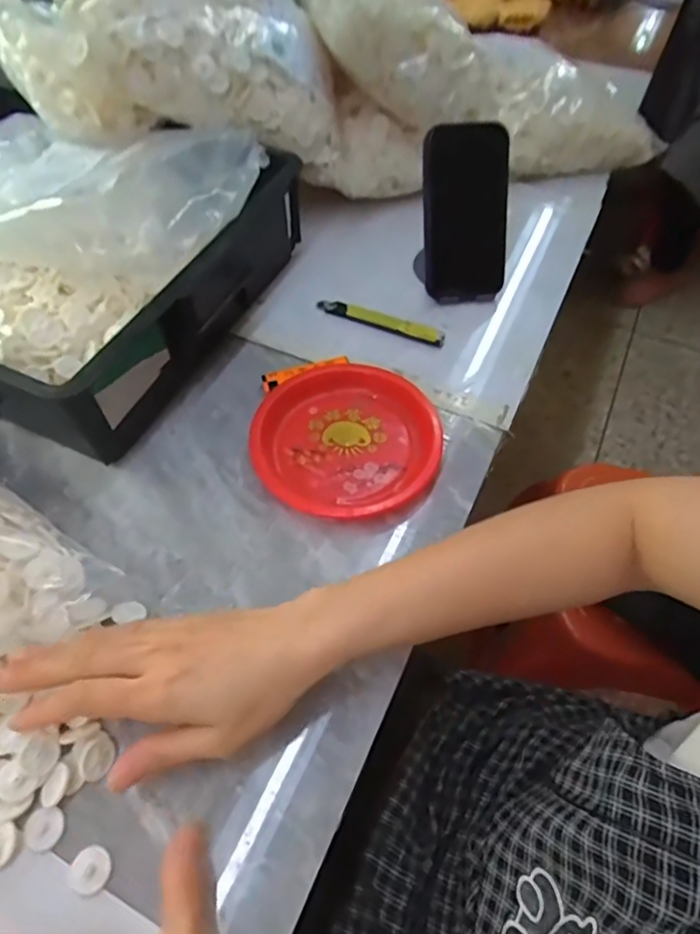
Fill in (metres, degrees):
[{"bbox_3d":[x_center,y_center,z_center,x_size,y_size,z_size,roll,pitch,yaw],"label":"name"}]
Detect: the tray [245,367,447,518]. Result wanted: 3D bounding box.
[{"bbox_3d":[-0.002,-0.022,0.463,0.148,0.021,0.146,0,55,0],"label":"tray"}]

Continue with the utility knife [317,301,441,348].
[{"bbox_3d":[0.028,-0.142,0.546,0.127,0.015,0.016,24,58,16],"label":"utility knife"}]

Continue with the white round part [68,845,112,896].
[{"bbox_3d":[-0.140,0.217,0.306,0.019,0.008,0.021,17,57,12],"label":"white round part"}]

